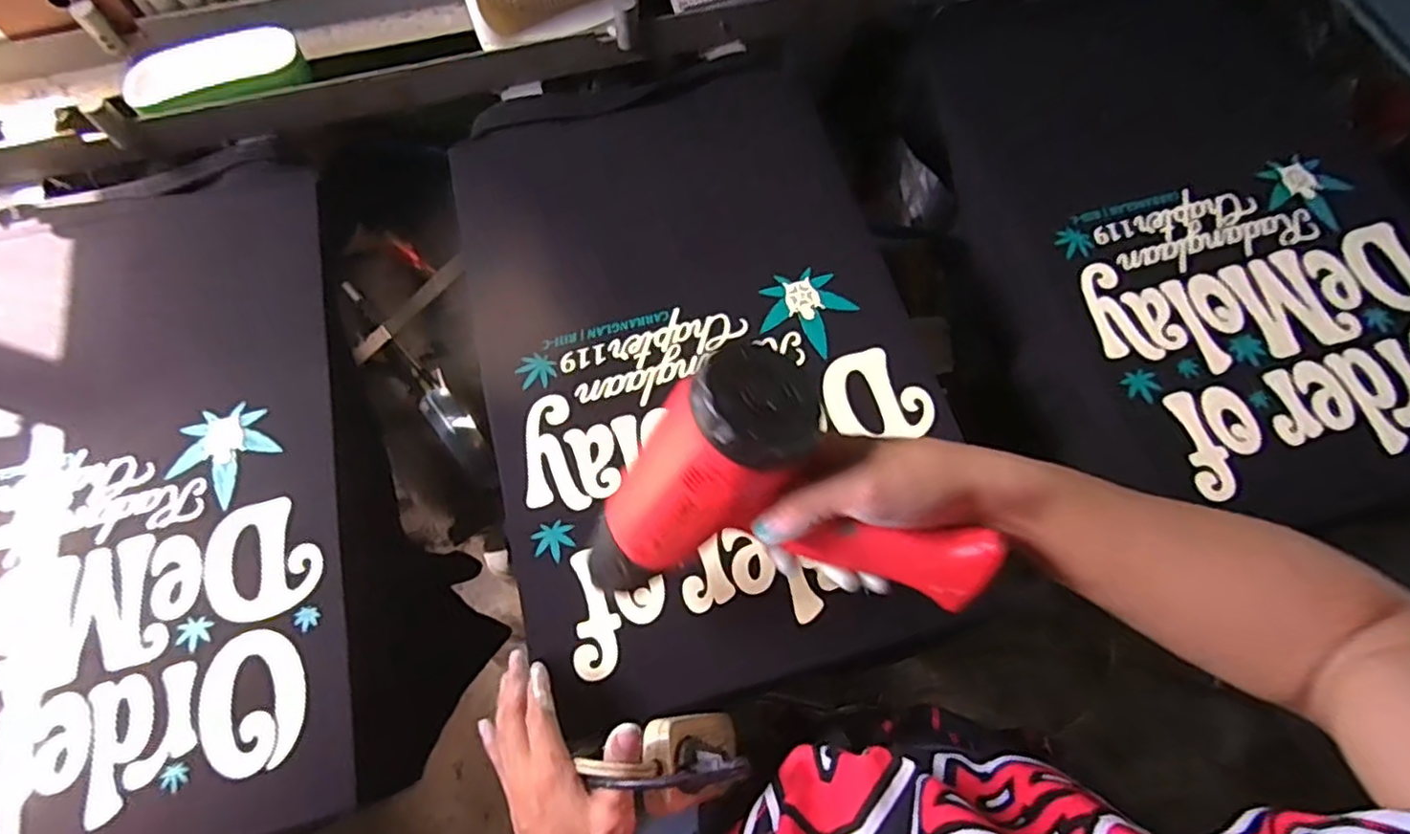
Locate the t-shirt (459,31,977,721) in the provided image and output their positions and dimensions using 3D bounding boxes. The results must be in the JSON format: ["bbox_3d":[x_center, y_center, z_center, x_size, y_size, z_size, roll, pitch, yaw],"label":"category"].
[{"bbox_3d":[-0.011,-0.083,0.651,0.401,0.054,0.636,-14,68,-5],"label":"t-shirt"}]

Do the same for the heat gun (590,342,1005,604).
[{"bbox_3d":[0.029,0.066,0.383,0.190,0.175,0.098,44,57,-10],"label":"heat gun"}]

